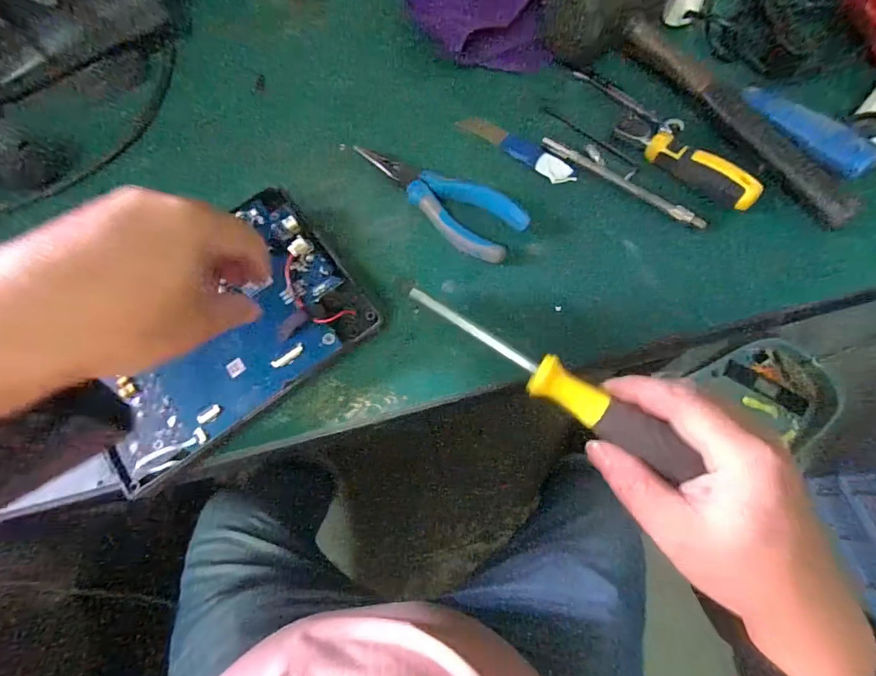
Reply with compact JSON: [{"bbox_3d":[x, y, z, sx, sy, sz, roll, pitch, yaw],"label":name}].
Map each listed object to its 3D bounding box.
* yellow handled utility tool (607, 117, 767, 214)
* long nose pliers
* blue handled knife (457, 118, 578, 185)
[{"bbox_3d":[0.190,-0.140,0.333,0.029,0.019,0.117,-37,72,-11],"label":"yellow handled utility tool"},{"bbox_3d":[-0.002,-0.109,0.336,0.142,0.014,0.052,33,74,14],"label":"long nose pliers"},{"bbox_3d":[0.065,-0.159,0.359,0.107,0.004,0.021,33,74,14],"label":"blue handled knife"}]

